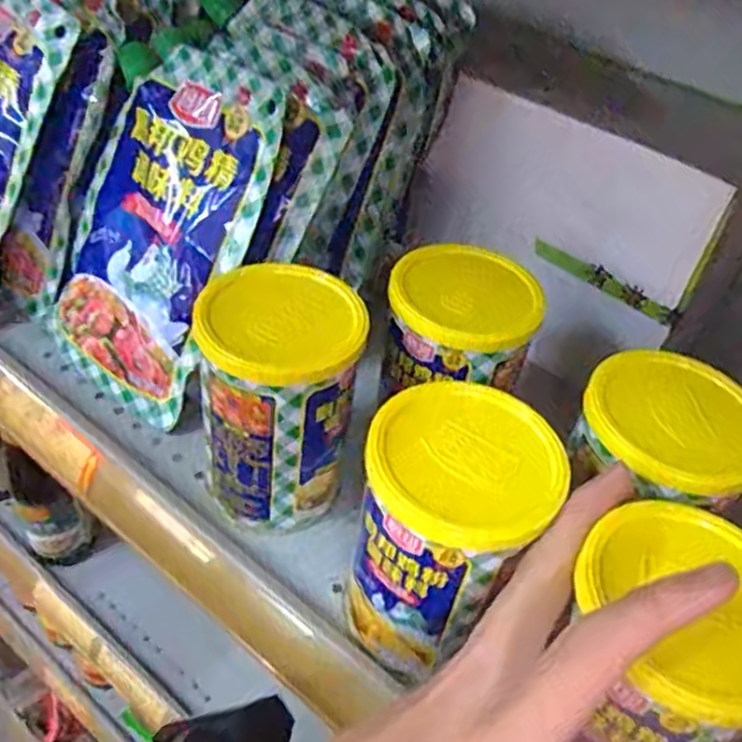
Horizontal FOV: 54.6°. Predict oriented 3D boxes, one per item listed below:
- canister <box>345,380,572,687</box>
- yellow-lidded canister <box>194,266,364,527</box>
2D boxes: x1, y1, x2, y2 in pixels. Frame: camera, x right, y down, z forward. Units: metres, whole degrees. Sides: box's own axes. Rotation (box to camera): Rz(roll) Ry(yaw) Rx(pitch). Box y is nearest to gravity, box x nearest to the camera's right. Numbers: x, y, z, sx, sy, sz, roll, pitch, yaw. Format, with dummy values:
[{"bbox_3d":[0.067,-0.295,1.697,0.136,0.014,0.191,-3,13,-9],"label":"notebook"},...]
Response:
[{"bbox_3d":[0.029,0.067,0.298,0.070,0.104,0.071,4,45,-4],"label":"canister"},{"bbox_3d":[-0.045,0.015,0.346,0.076,0.115,0.069,-3,45,-10],"label":"yellow-lidded canister"}]

